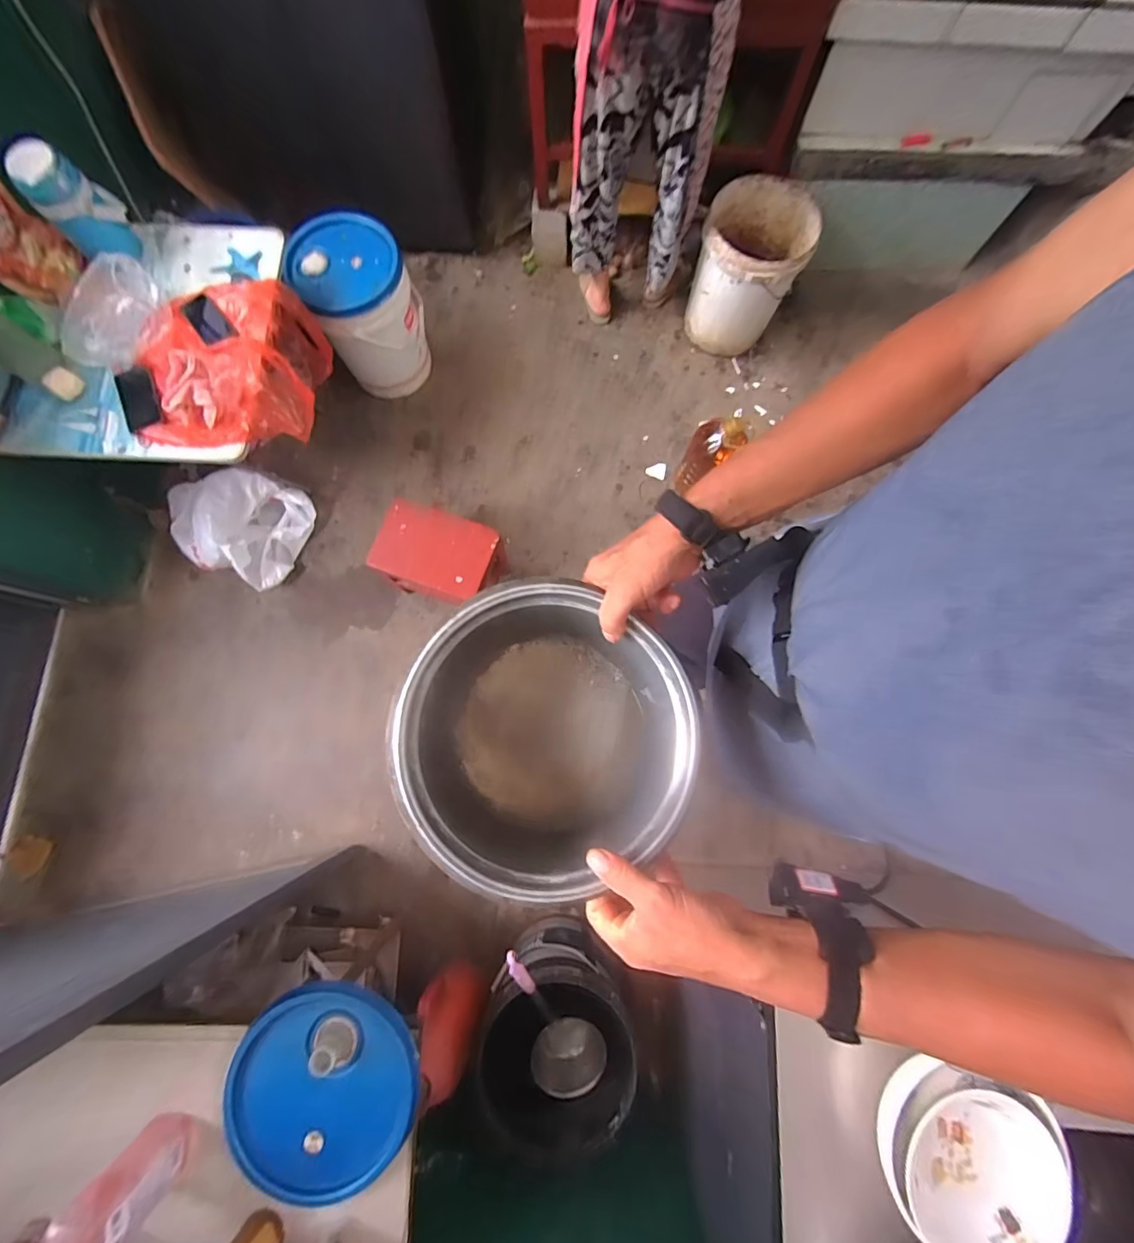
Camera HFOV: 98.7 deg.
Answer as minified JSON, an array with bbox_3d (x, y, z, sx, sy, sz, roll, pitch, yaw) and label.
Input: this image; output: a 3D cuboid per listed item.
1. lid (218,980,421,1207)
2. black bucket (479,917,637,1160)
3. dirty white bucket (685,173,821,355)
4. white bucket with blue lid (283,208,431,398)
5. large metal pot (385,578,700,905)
[{"bbox_3d":[-0.405,0.763,0.790,0.295,0.066,0.298,0,79,0],"label":"lid"},{"bbox_3d":[-0.011,0.902,1.076,0.293,0.270,0.317,0,79,0],"label":"black bucket"},{"bbox_3d":[0.556,-1.109,1.533,0.295,0.366,0.345,11,79,2],"label":"dirty white bucket"},{"bbox_3d":[-0.584,-0.923,1.420,0.292,0.324,0.358,-26,80,-5],"label":"white bucket with blue lid"},{"bbox_3d":[-0.016,0.113,0.493,0.262,0.174,0.258,0,79,0],"label":"large metal pot"}]

